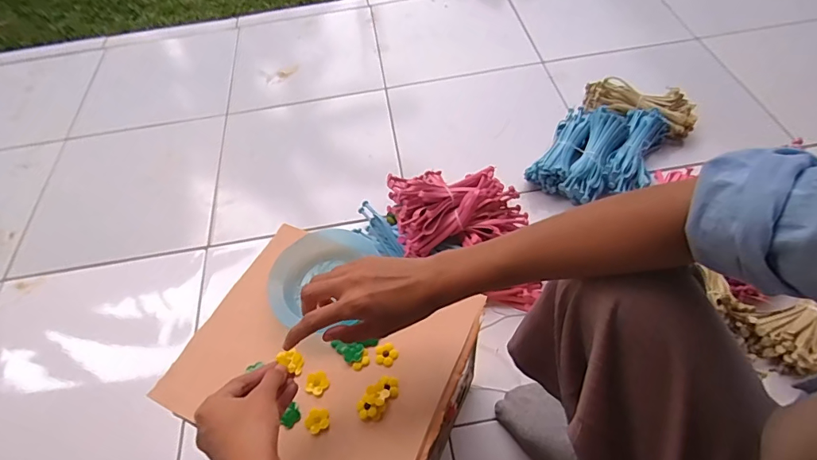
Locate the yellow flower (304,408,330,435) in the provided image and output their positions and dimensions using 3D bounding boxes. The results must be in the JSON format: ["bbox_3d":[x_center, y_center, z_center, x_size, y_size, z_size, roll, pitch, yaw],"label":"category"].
[{"bbox_3d":[-0.090,0.187,0.443,0.023,0.004,0.023,-10,55,-1],"label":"yellow flower"}]

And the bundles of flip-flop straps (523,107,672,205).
[{"bbox_3d":[0.380,-0.162,0.883,0.199,0.065,0.254,28,62,22],"label":"bundles of flip-flop straps"}]

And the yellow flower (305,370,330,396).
[{"bbox_3d":[-0.095,0.158,0.464,0.023,0.004,0.023,-3,55,4],"label":"yellow flower"}]

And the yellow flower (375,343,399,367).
[{"bbox_3d":[-0.024,0.131,0.474,0.024,0.004,0.023,17,59,16],"label":"yellow flower"}]

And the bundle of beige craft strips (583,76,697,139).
[{"bbox_3d":[0.485,-0.258,0.955,0.221,0.070,0.085,19,59,18],"label":"bundle of beige craft strips"}]

